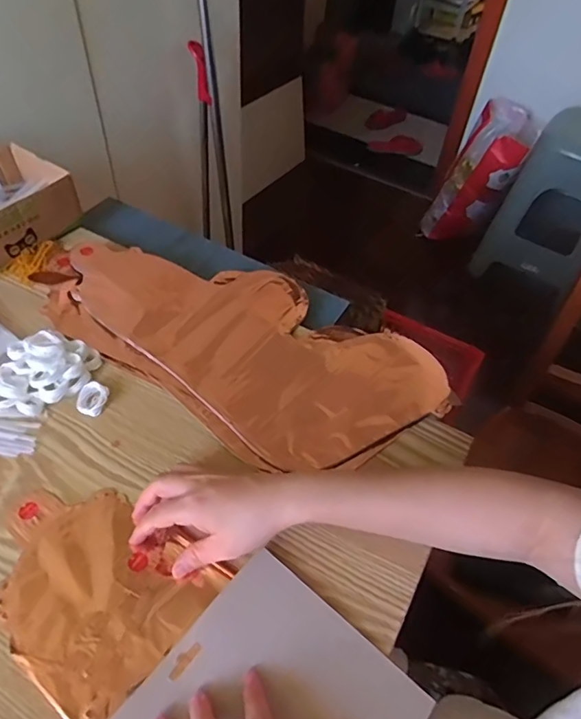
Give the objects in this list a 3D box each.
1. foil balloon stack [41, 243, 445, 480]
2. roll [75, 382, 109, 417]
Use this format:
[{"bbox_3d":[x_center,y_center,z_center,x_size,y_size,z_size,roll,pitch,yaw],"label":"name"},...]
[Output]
[{"bbox_3d":[-0.062,-0.032,0.561,0.433,0.016,0.213,31,55,19],"label":"foil balloon stack"},{"bbox_3d":[-0.192,0.038,0.495,0.028,0.018,0.030,3,51,-3],"label":"roll"}]

